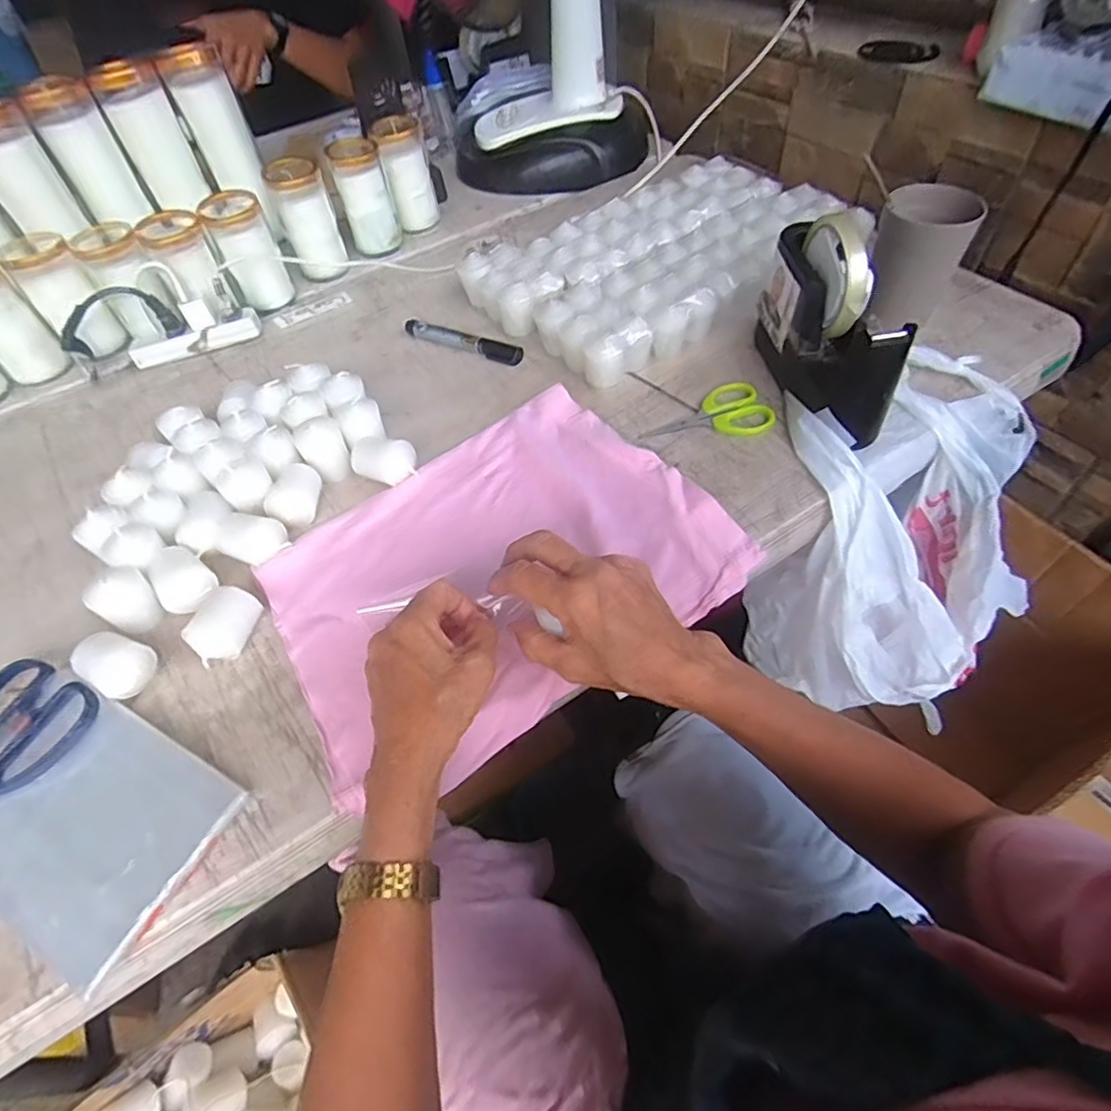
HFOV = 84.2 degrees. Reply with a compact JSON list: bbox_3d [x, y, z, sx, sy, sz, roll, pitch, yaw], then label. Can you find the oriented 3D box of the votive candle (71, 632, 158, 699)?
[{"bbox_3d":[-0.297,0.074,0.418,0.045,0.031,0.036,21,57,21],"label":"votive candle"}]

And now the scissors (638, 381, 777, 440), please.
[{"bbox_3d":[0.131,-0.122,0.534,0.111,0.015,0.060,-16,52,-7],"label":"scissors"}]

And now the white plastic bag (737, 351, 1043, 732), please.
[{"bbox_3d":[0.301,-0.020,0.545,0.217,0.183,0.259,12,54,15],"label":"white plastic bag"}]

